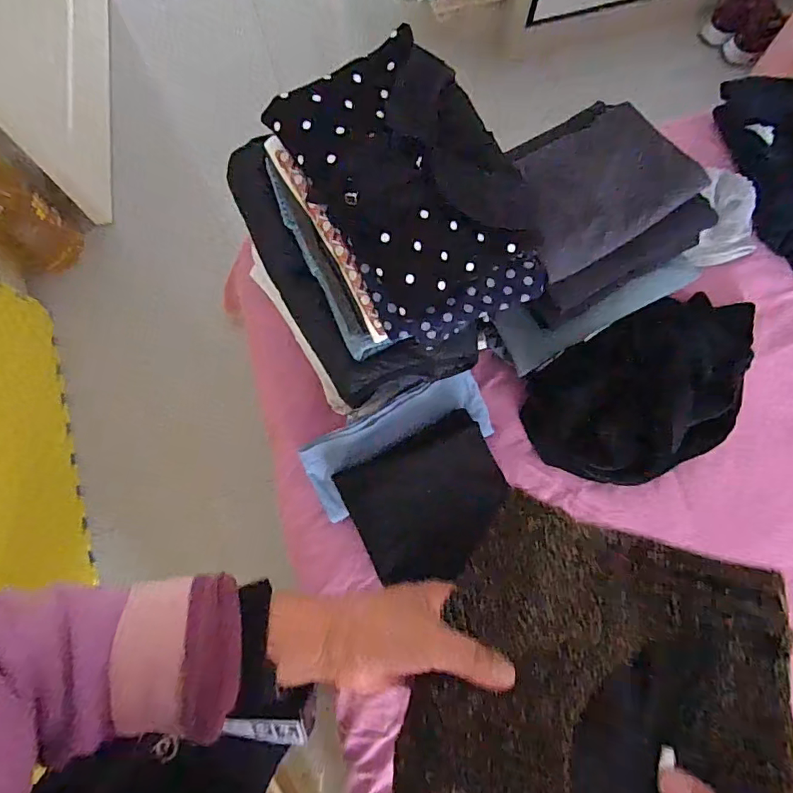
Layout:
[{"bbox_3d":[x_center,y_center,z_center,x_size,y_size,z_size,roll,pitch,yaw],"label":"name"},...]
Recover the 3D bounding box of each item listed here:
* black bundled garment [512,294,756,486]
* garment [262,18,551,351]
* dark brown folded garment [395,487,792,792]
[{"bbox_3d":[0.371,-0.028,0.686,0.380,0.107,0.197,-26,77,-5],"label":"black bundled garment"},{"bbox_3d":[0.025,-0.208,0.509,0.203,0.094,0.283,-30,79,-8],"label":"garment"},{"bbox_3d":[0.118,0.188,0.300,0.196,0.047,0.215,17,77,5],"label":"dark brown folded garment"}]

